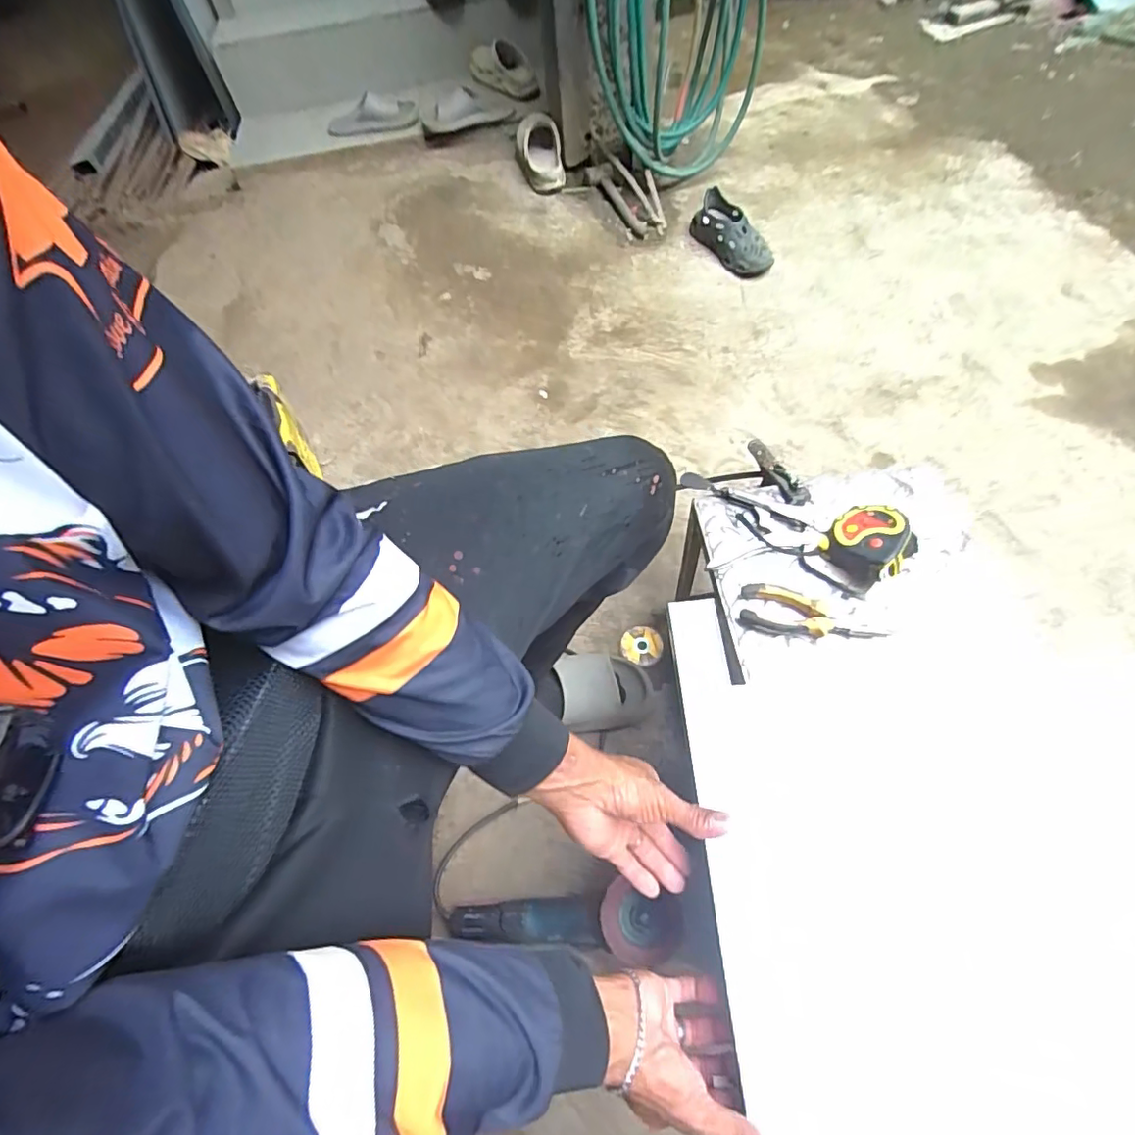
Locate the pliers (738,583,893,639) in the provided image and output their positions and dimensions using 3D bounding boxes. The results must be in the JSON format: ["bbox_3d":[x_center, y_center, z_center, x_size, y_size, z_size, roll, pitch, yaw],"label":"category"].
[{"bbox_3d":[0.263,0.054,0.593,0.147,0.020,0.050,8,61,10],"label":"pliers"}]

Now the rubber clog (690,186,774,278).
[{"bbox_3d":[0.423,-0.862,1.409,0.105,0.113,0.272,-23,61,-9],"label":"rubber clog"}]

